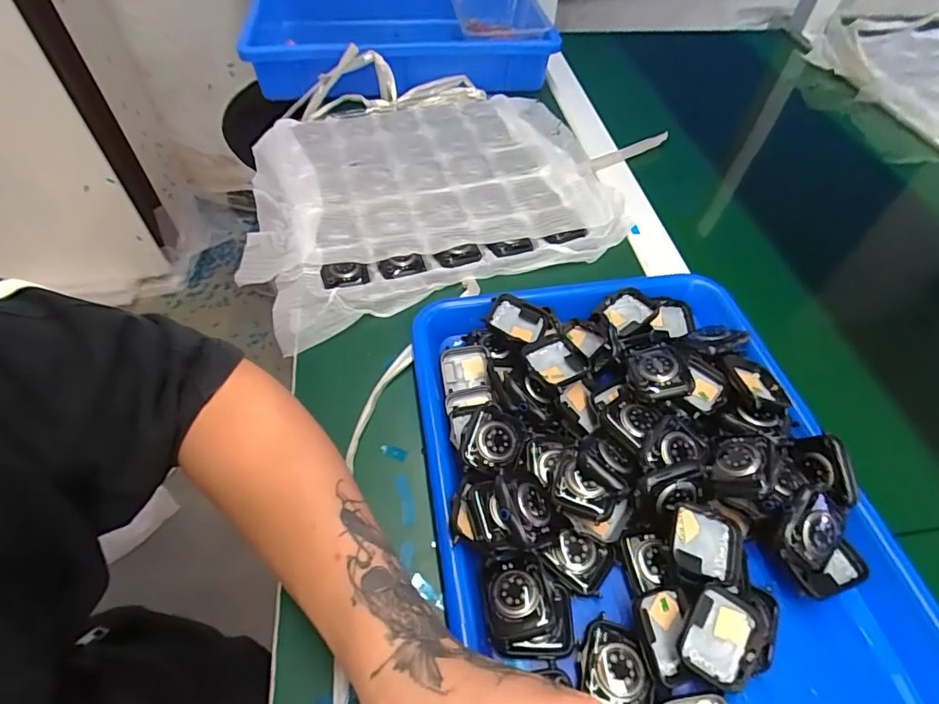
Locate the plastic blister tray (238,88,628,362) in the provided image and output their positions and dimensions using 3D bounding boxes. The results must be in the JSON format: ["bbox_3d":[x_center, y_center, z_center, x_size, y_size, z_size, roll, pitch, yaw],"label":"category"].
[{"bbox_3d":[-0.051,-0.166,0.508,0.341,0.034,0.300,-18,55,-15],"label":"plastic blister tray"}]

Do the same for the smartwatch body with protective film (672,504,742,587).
[{"bbox_3d":[0.132,0.109,0.281,0.041,0.013,0.038,18,62,-3],"label":"smartwatch body with protective film"}]

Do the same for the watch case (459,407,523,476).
[{"bbox_3d":[0.015,0.055,0.314,0.033,0.012,0.043,22,55,15],"label":"watch case"}]

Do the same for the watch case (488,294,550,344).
[{"bbox_3d":[0.037,-0.024,0.375,0.043,0.008,0.036,16,53,11],"label":"watch case"}]

